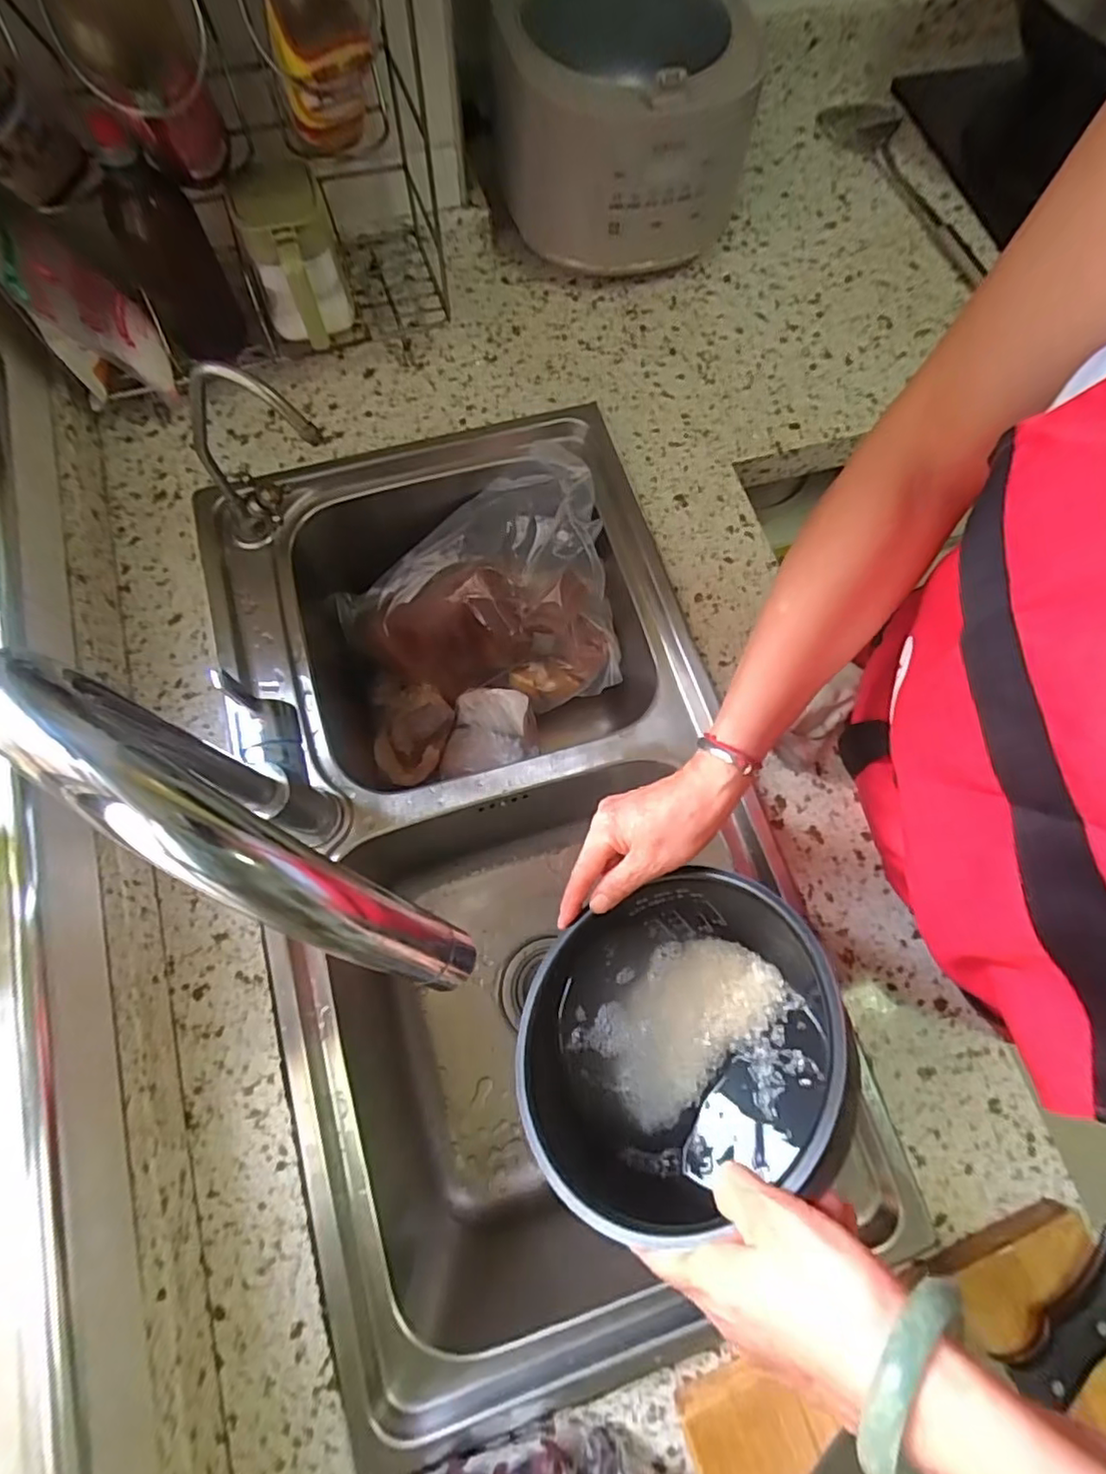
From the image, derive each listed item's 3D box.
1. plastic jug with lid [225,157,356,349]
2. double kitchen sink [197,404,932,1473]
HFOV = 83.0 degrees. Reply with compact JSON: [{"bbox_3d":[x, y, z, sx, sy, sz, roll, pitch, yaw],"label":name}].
[{"bbox_3d":[-0.222,-0.409,0.545,0.072,0.103,0.094,-16,74,-7],"label":"plastic jug with lid"},{"bbox_3d":[-0.042,0.092,0.605,0.398,0.221,0.742,-16,74,-7],"label":"double kitchen sink"}]

